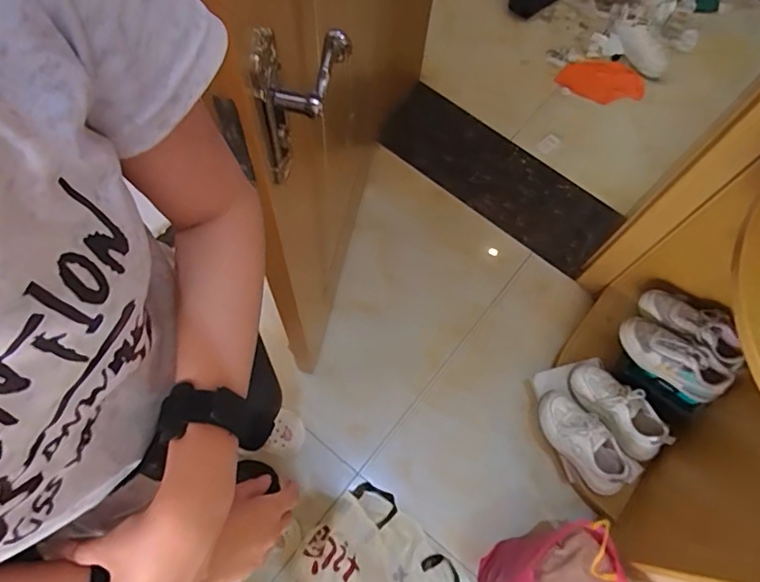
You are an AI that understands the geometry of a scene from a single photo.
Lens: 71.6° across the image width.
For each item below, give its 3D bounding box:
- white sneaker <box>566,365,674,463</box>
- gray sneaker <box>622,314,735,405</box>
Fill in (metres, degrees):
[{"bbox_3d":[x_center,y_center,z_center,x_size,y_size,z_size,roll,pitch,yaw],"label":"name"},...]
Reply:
[{"bbox_3d":[0.535,0.264,1.182,0.101,0.084,0.229,-42,76,-17],"label":"white sneaker"},{"bbox_3d":[0.635,0.145,1.148,0.229,0.080,0.090,38,71,11],"label":"gray sneaker"}]

